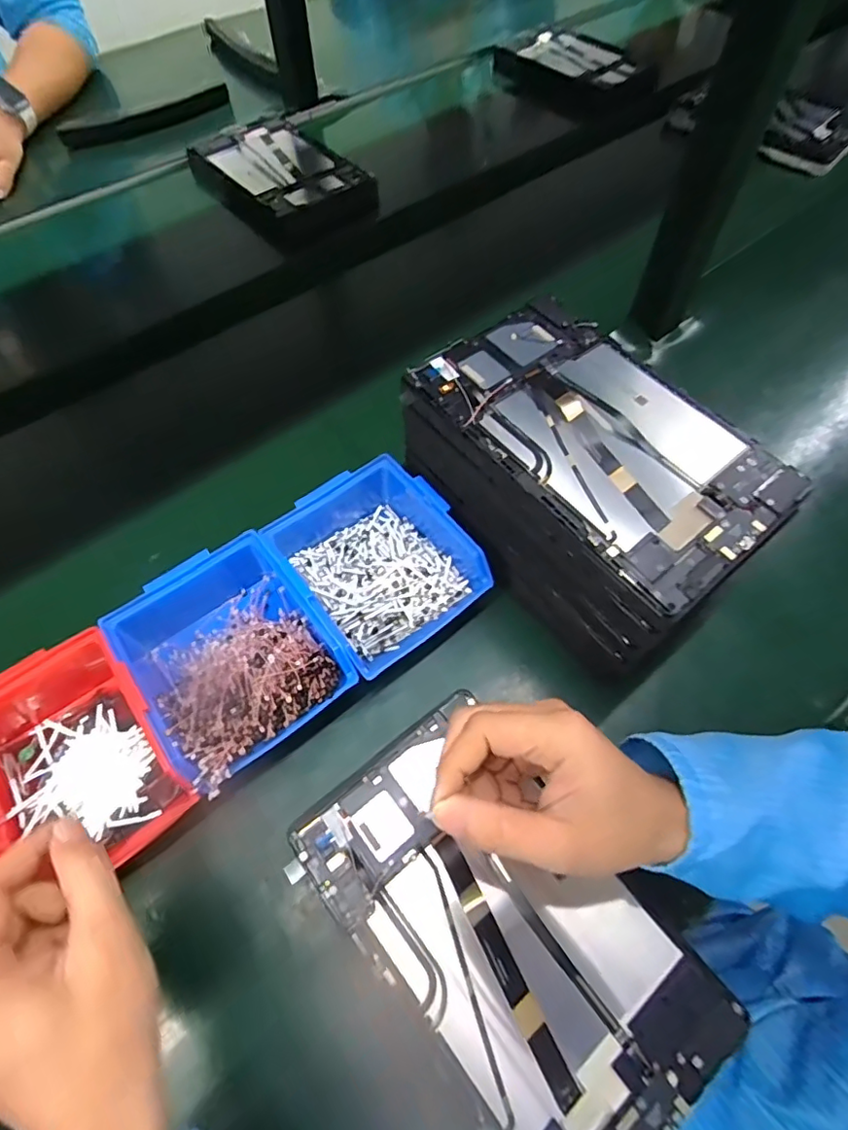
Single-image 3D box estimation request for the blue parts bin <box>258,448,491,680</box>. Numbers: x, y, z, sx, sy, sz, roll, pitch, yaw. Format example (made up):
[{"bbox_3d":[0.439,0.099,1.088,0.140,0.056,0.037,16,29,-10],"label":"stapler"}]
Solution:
[{"bbox_3d":[-0.041,-0.007,0.430,0.125,0.064,0.154,-32,65,-16],"label":"blue parts bin"}]

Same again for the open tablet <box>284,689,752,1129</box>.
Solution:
[{"bbox_3d":[0.045,0.215,0.328,0.144,0.013,0.241,-38,67,-19],"label":"open tablet"}]

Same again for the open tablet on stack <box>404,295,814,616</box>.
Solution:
[{"bbox_3d":[0.119,-0.093,0.372,0.145,0.013,0.239,-36,67,-18],"label":"open tablet on stack"}]

